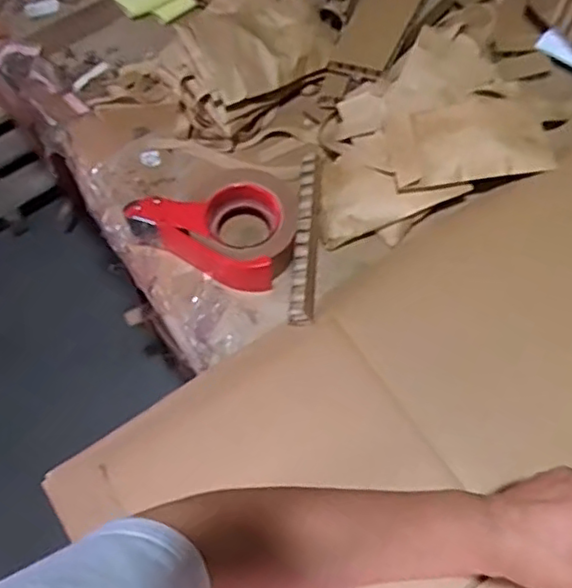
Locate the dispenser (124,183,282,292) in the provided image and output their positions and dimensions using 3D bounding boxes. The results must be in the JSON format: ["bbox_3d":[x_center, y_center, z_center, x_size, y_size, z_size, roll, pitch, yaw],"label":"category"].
[{"bbox_3d":[-0.078,-0.076,0.765,0.170,0.059,0.100,29,67,15],"label":"dispenser"}]

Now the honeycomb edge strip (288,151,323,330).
[{"bbox_3d":[0.024,-0.069,0.726,0.024,0.045,0.210,4,63,3],"label":"honeycomb edge strip"}]

